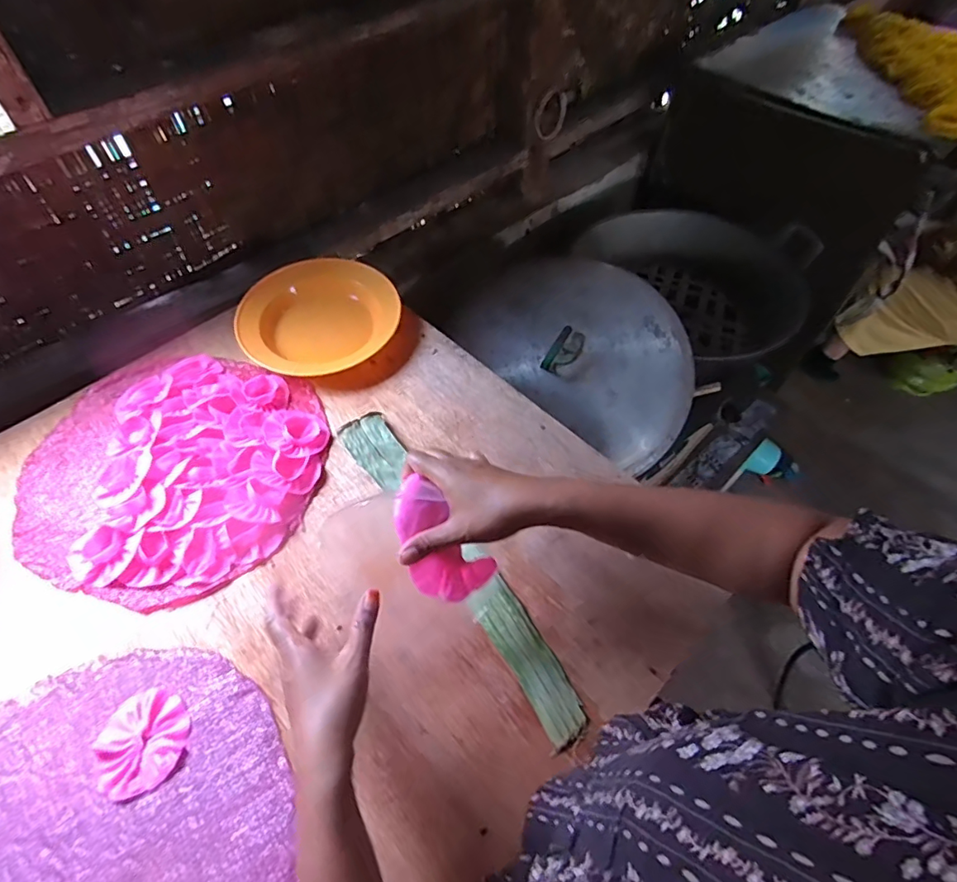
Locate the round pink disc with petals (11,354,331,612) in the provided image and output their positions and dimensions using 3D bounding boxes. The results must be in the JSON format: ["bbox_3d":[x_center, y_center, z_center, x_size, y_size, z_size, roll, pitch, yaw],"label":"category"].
[{"bbox_3d":[-0.356,0.018,0.607,0.333,0.022,0.314,1,55,-2],"label":"round pink disc with petals"}]

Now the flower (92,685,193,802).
[{"bbox_3d":[-0.294,0.260,0.454,0.072,0.007,0.079,-27,61,-20],"label":"flower"}]

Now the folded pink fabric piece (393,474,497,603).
[{"bbox_3d":[-0.035,0.089,0.451,0.064,0.020,0.112,-34,103,-23],"label":"folded pink fabric piece"}]

